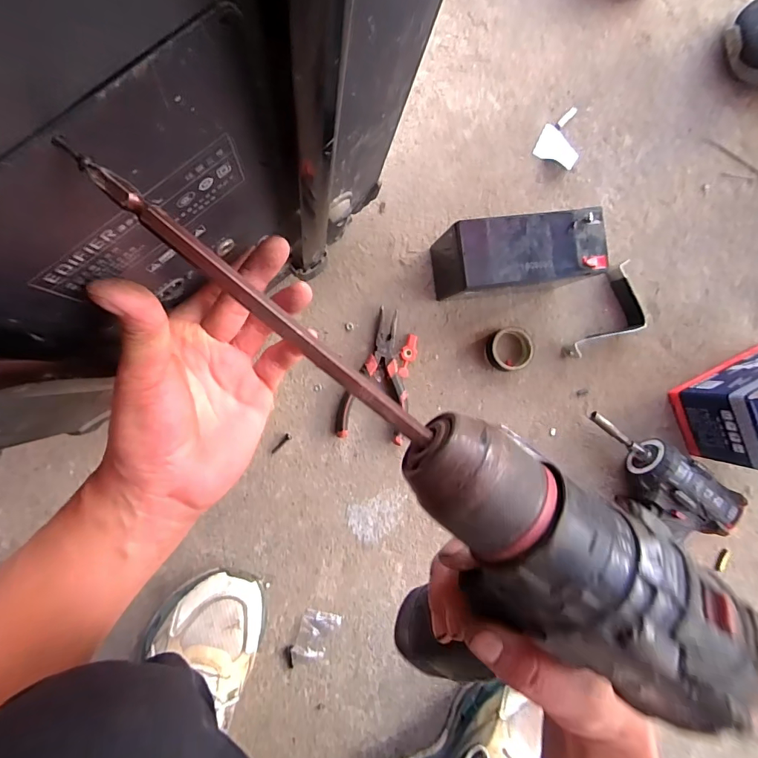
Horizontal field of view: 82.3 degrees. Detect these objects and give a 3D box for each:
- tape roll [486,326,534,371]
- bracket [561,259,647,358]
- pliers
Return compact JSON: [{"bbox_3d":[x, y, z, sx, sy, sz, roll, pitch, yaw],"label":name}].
[{"bbox_3d":[0.151,-0.034,0.495,0.054,0.018,0.050,0,94,-6],"label":"tape roll"},{"bbox_3d":[0.278,-0.069,0.516,0.062,0.025,0.124,30,91,-7],"label":"bracket"},{"bbox_3d":[0.001,-0.004,0.476,0.073,0.018,0.142,11,93,-7],"label":"pliers"}]

